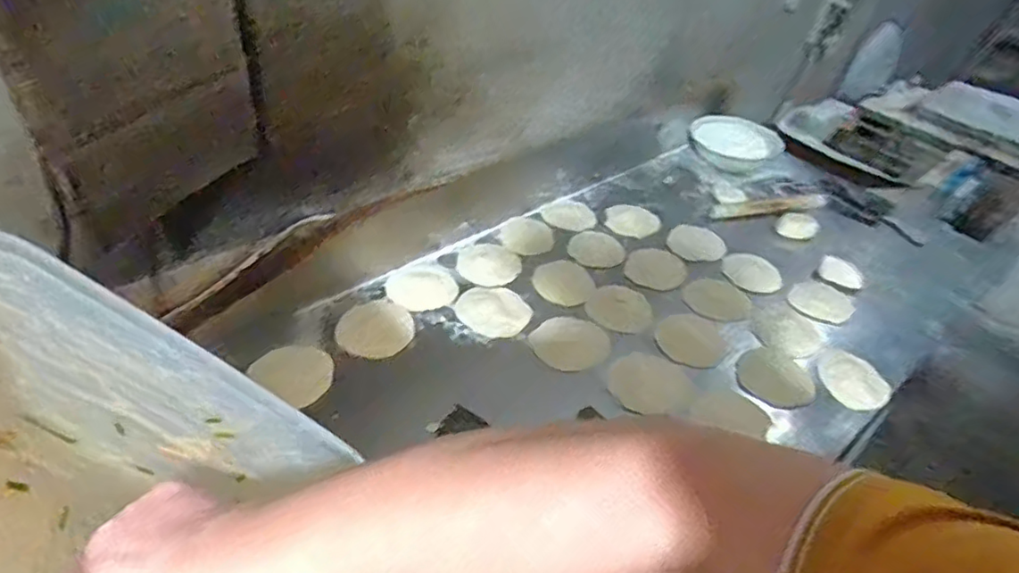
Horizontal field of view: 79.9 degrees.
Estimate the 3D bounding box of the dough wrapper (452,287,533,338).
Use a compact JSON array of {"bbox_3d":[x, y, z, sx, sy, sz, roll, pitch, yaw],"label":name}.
[{"bbox_3d":[-0.027,0.037,1.028,0.131,0.009,0.109,24,46,22],"label":"dough wrapper"}]

